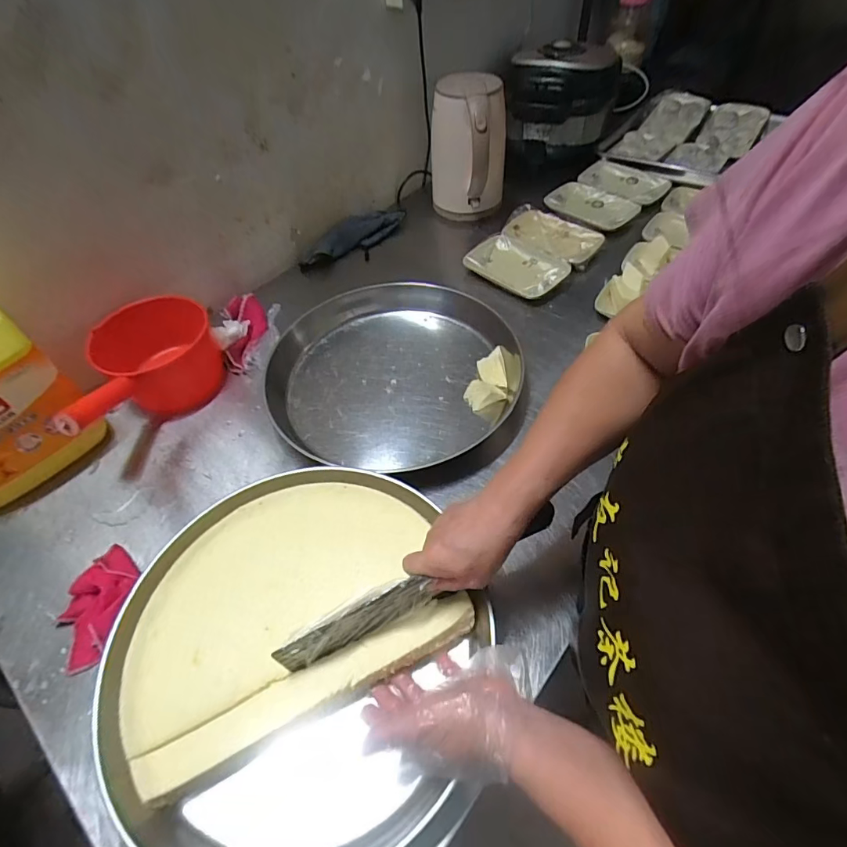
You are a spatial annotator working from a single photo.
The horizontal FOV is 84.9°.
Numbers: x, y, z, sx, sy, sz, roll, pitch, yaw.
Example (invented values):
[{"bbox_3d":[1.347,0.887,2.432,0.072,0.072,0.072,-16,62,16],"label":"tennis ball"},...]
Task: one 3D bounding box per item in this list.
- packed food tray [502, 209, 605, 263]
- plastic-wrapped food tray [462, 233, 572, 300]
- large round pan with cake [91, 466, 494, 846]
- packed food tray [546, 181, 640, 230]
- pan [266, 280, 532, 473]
[{"bbox_3d":[0.265,-0.389,0.954,0.197,0.022,0.135,29,59,24],"label":"packed food tray"},{"bbox_3d":[0.178,-0.301,0.894,0.185,0.035,0.121,31,60,25],"label":"plastic-wrapped food tray"},{"bbox_3d":[-0.136,0.225,0.488,0.361,0.081,0.376,12,53,13],"label":"large round pan with cake"},{"bbox_3d":[0.379,-0.486,1.029,0.130,0.026,0.190,-39,59,-24],"label":"packed food tray"},{"bbox_3d":[-0.047,-0.095,0.741,0.391,0.066,0.359,-2,52,3],"label":"pan"}]

